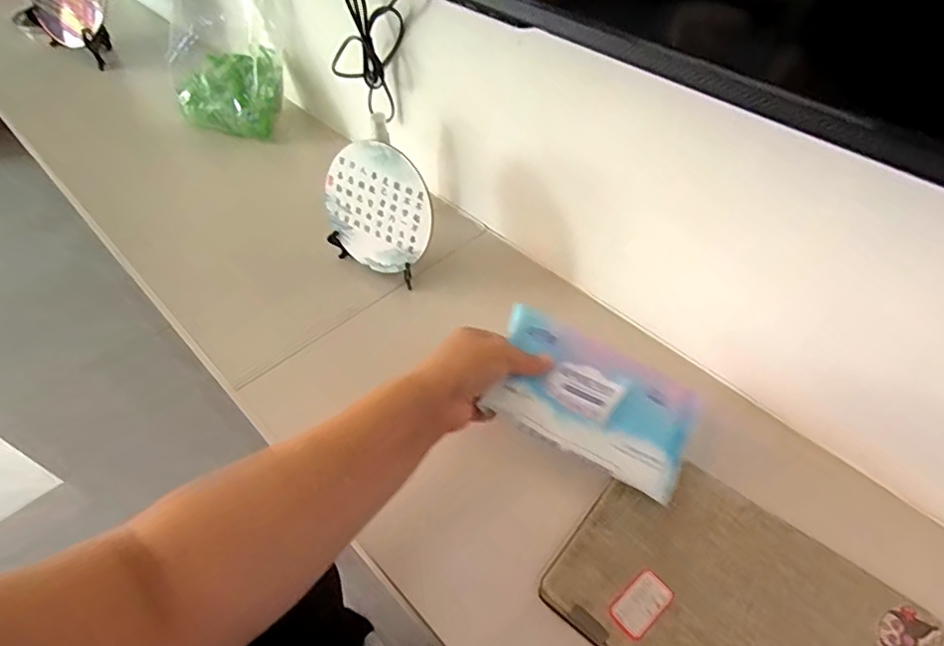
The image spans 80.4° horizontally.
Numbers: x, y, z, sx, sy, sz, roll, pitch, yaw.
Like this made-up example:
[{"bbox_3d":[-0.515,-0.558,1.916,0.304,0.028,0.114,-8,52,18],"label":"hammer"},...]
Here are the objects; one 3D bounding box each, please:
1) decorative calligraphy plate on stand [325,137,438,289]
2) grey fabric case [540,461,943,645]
[{"bbox_3d":[-0.096,-0.111,0.565,0.127,0.120,0.051,31,56,24],"label":"decorative calligraphy plate on stand"},{"bbox_3d":[0.186,0.199,0.391,0.226,0.013,0.166,34,57,25],"label":"grey fabric case"}]

